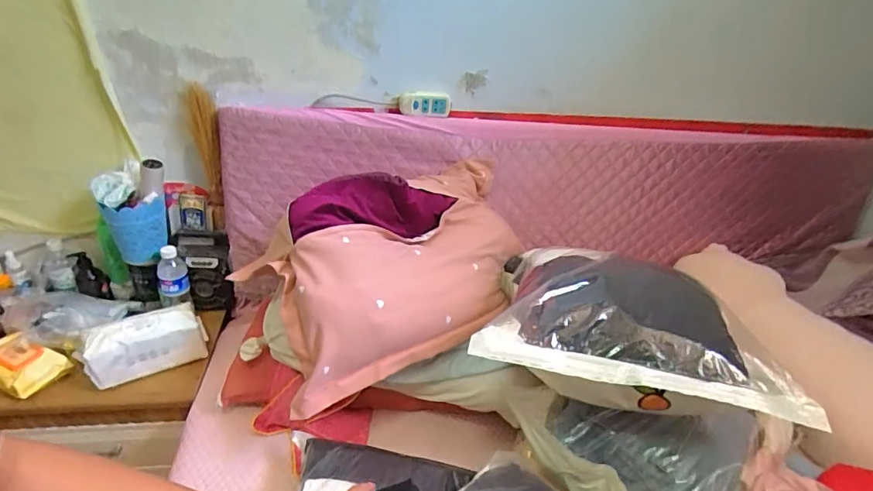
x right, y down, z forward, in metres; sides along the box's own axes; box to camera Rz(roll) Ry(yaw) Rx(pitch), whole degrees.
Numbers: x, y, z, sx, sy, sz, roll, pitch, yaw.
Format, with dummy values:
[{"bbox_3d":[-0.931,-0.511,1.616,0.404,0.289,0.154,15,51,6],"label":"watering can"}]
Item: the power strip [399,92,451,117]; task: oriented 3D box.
[{"bbox_3d":[-0.028,-0.337,1.120,0.122,0.053,0.029,1,32,-9],"label":"power strip"}]

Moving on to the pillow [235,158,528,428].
[{"bbox_3d":[-0.081,0.020,0.989,0.394,0.245,0.625,29,38,33],"label":"pillow"}]

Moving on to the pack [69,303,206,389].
[{"bbox_3d":[-0.647,0.212,1.044,0.232,0.103,0.113,-16,38,-32],"label":"pack"}]

